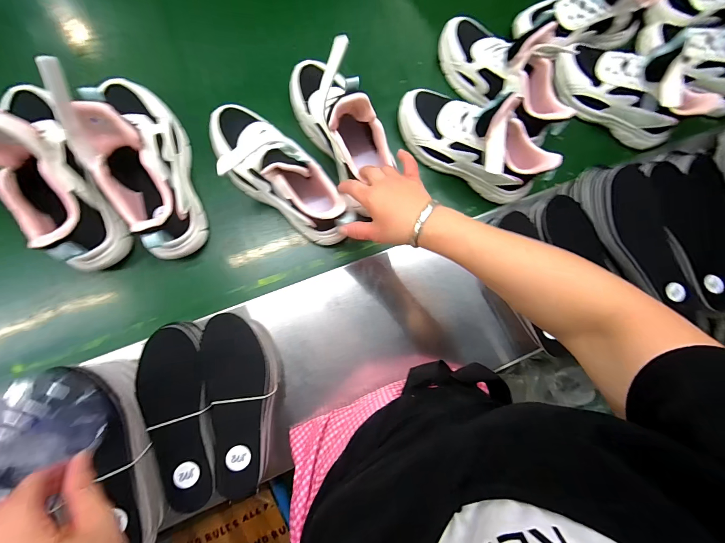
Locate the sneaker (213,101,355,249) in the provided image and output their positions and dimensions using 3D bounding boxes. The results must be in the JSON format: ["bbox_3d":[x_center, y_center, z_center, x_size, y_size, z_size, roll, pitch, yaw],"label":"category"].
[{"bbox_3d":[-0.116,-0.134,0.424,0.243,0.119,0.088,41,81,3],"label":"sneaker"}]

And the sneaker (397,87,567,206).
[{"bbox_3d":[0.165,-0.192,0.464,0.233,0.133,0.082,41,81,-3],"label":"sneaker"}]

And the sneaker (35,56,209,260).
[{"bbox_3d":[-0.274,-0.150,0.371,0.085,0.168,0.247,-20,88,-10],"label":"sneaker"}]

